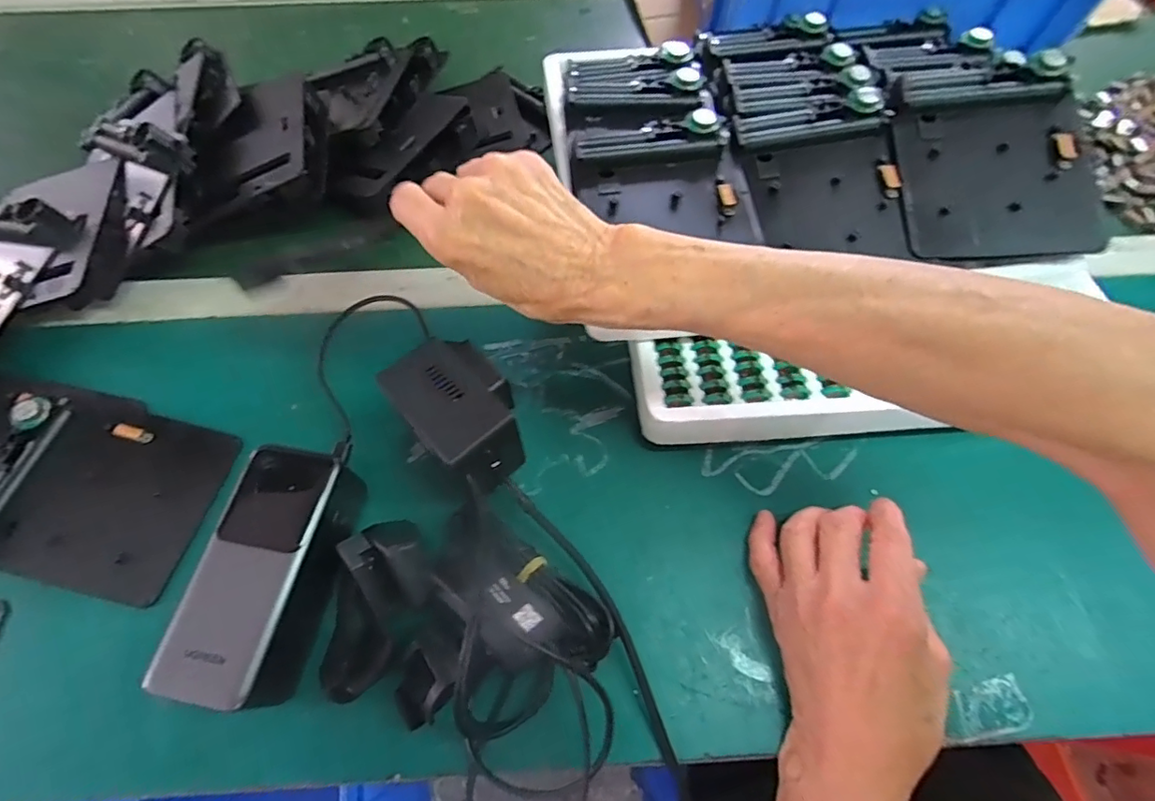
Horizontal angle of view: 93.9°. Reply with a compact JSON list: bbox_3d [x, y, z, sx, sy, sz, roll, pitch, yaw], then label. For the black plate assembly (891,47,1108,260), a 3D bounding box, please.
[{"bbox_3d":[0.257,-0.147,0.332,0.106,0.017,0.122,-3,78,7],"label":"black plate assembly"}]

